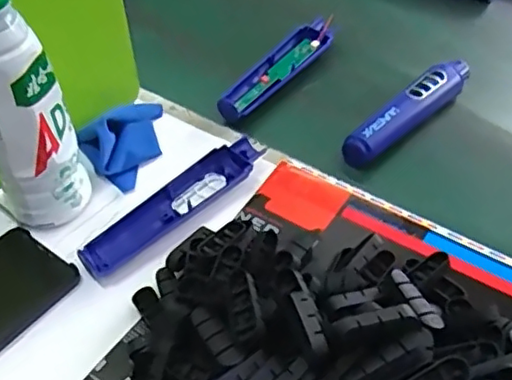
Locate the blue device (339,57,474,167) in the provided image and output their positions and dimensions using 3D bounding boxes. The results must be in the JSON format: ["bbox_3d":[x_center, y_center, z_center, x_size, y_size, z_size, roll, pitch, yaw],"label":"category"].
[{"bbox_3d":[0.146,-0.073,0.586,0.027,0.036,0.179,36,57,29],"label":"blue device"}]

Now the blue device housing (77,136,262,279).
[{"bbox_3d":[-0.064,0.011,0.492,0.165,0.022,0.035,-36,56,-28],"label":"blue device housing"}]

